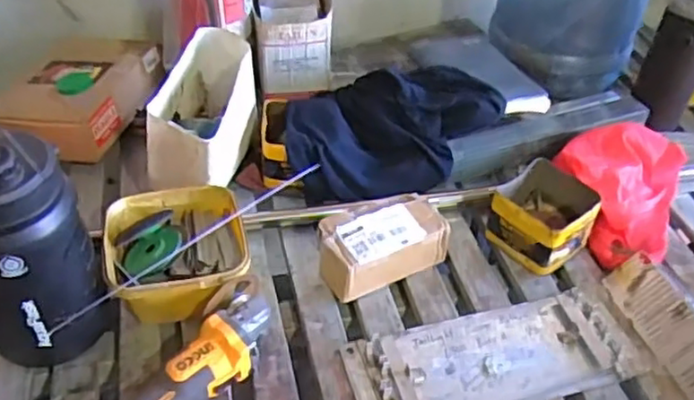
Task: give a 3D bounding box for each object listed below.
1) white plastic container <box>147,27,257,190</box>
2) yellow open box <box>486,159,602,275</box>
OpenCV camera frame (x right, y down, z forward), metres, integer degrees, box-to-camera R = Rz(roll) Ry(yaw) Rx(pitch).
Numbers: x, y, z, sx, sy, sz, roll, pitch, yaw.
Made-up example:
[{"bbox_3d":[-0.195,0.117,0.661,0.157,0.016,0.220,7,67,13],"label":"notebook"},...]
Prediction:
[{"bbox_3d":[-0.205,-0.130,0.979,0.122,0.135,0.242,4,42,1],"label":"white plastic container"},{"bbox_3d":[0.285,0.022,0.966,0.134,0.074,0.126,-31,52,-31],"label":"yellow open box"}]

